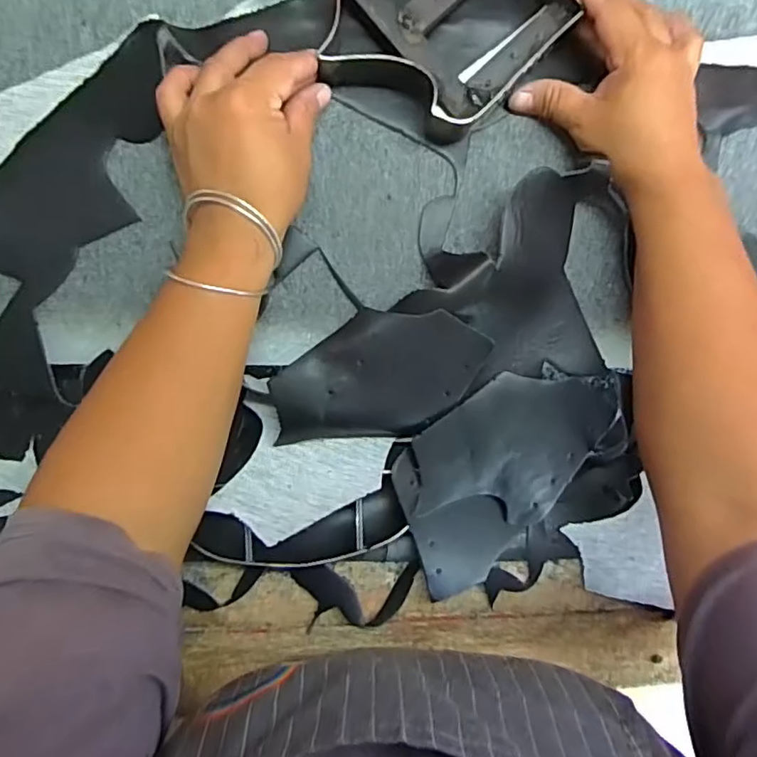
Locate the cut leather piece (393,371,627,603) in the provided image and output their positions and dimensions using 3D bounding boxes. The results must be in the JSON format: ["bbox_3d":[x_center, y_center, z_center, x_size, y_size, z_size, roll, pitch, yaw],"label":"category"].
[{"bbox_3d":[0.085,0.062,0.406,0.109,0.019,0.182,42,89,-5],"label":"cut leather piece"}]

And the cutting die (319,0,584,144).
[{"bbox_3d":[0.043,-0.232,0.369,0.121,0.036,0.148,42,89,-5],"label":"cutting die"}]

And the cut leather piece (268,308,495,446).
[{"bbox_3d":[0.001,-0.001,0.381,0.139,0.023,0.082,-3,93,-5],"label":"cut leather piece"}]

